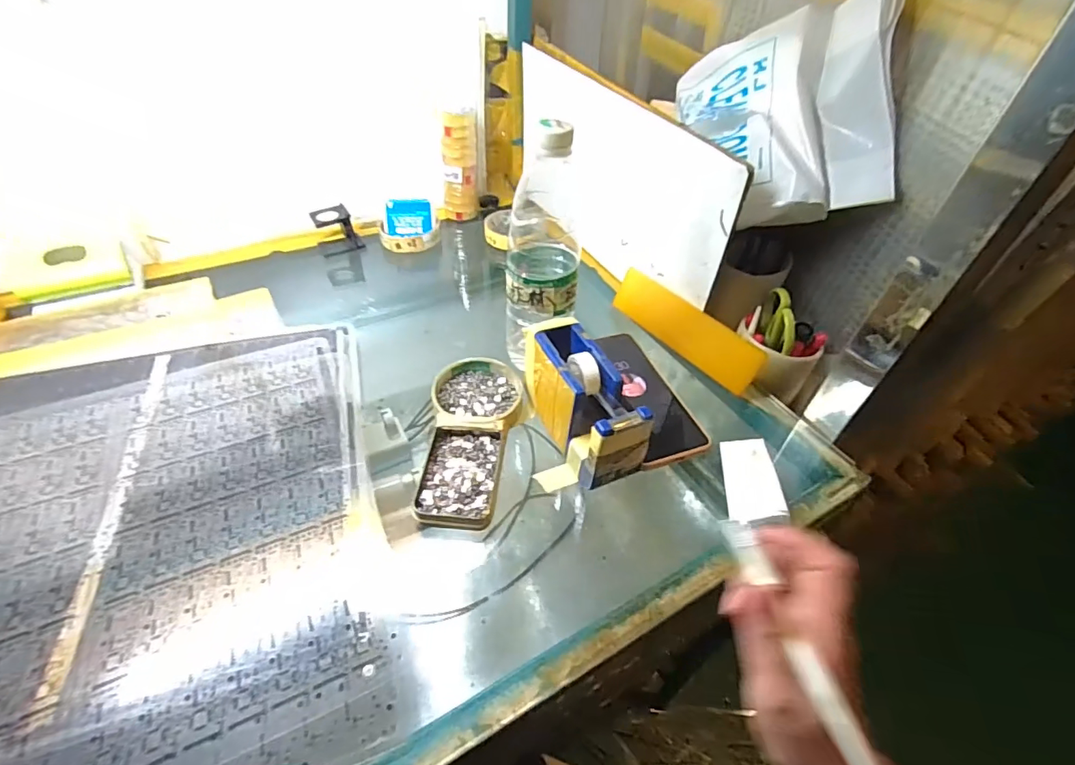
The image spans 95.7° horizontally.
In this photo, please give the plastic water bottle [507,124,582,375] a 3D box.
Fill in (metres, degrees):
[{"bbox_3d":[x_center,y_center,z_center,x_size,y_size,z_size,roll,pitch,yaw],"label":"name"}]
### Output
[{"bbox_3d":[0.005,-0.109,0.431,0.067,0.213,0.061,2,45,0],"label":"plastic water bottle"}]

